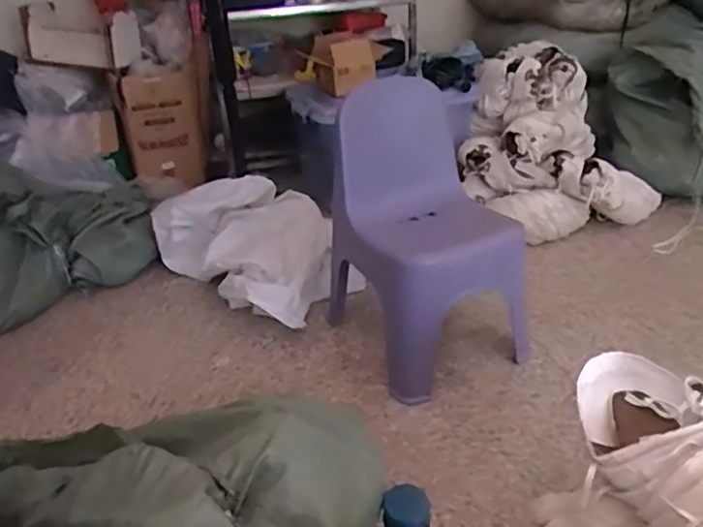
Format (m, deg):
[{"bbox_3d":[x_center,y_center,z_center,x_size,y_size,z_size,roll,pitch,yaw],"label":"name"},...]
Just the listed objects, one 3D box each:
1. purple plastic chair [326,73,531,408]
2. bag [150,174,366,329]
[{"bbox_3d":[0.157,-0.052,1.276,0.320,0.550,0.324,-18,33,-24],"label":"purple plastic chair"},{"bbox_3d":[-0.217,-0.051,1.545,0.461,0.201,0.376,21,38,35],"label":"bag"}]

